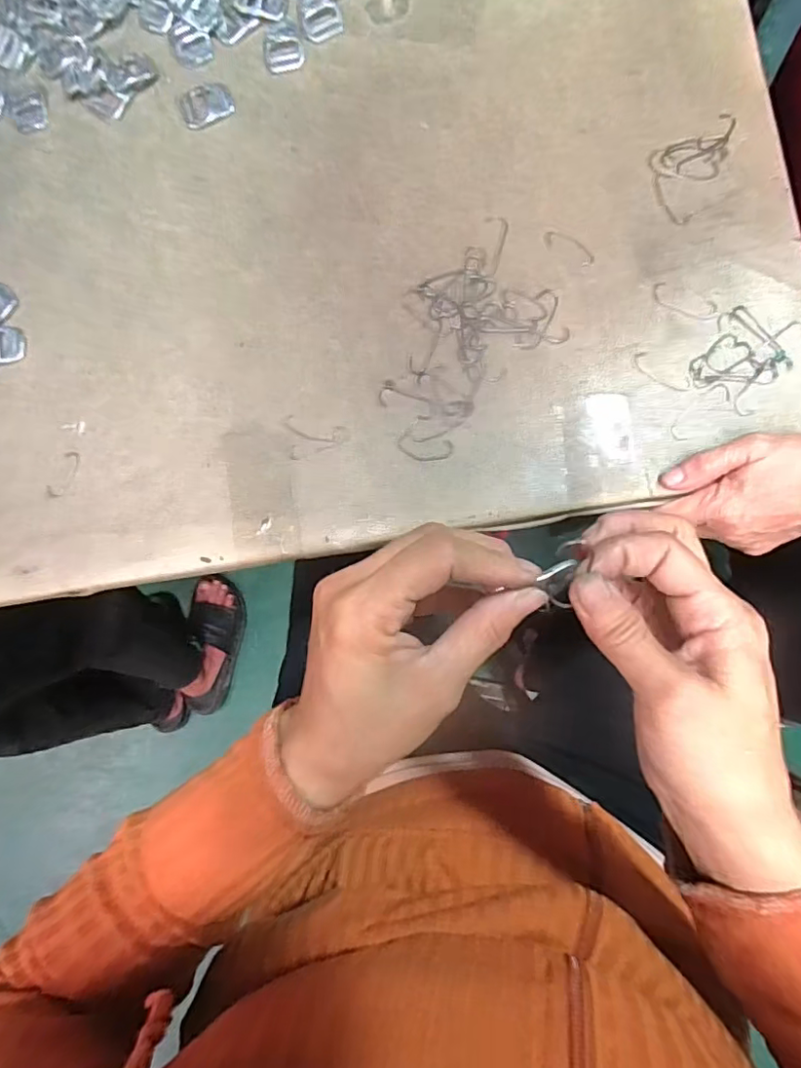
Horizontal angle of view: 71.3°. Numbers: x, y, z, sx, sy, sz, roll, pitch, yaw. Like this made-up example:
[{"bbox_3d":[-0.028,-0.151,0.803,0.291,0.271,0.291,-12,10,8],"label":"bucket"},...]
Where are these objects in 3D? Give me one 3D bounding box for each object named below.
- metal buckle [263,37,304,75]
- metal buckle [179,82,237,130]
[{"bbox_3d":[-0.085,-0.352,0.408,0.027,0.005,0.031,-13,83,2],"label":"metal buckle"},{"bbox_3d":[-0.143,-0.317,0.411,0.039,0.004,0.033,-25,83,1],"label":"metal buckle"}]

